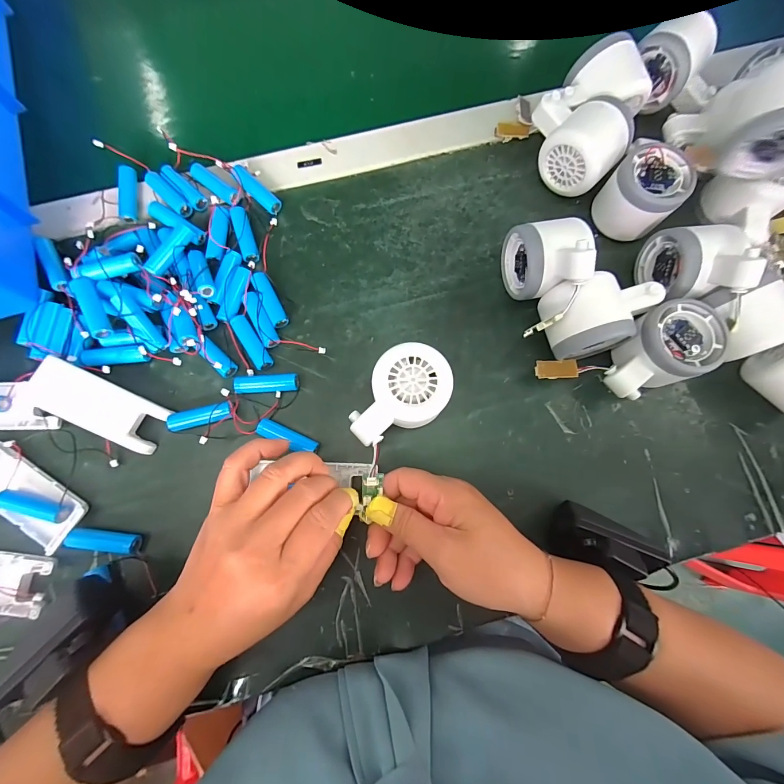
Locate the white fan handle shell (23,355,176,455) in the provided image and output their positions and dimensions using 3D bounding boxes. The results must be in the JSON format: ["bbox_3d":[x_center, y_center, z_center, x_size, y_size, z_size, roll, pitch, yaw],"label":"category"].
[{"bbox_3d":[-0.238,0.009,0.281,0.107,0.021,0.041,23,79,3],"label":"white fan handle shell"}]

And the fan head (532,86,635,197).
[{"bbox_3d":[0.163,-0.226,0.318,0.083,0.060,0.057,44,81,7],"label":"fan head"}]

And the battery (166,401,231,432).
[{"bbox_3d":[-0.155,0.020,0.286,0.050,0.017,0.016,-9,80,-3],"label":"battery"}]

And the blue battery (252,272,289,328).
[{"bbox_3d":[-0.106,-0.081,0.307,0.013,0.013,0.051,-26,93,-6],"label":"blue battery"}]

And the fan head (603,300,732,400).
[{"bbox_3d":[0.206,-0.031,0.282,0.080,0.053,0.057,-20,80,-5],"label":"fan head"}]

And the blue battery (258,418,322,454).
[{"bbox_3d":[-0.084,0.037,0.286,0.050,0.015,0.013,23,79,3],"label":"blue battery"}]

